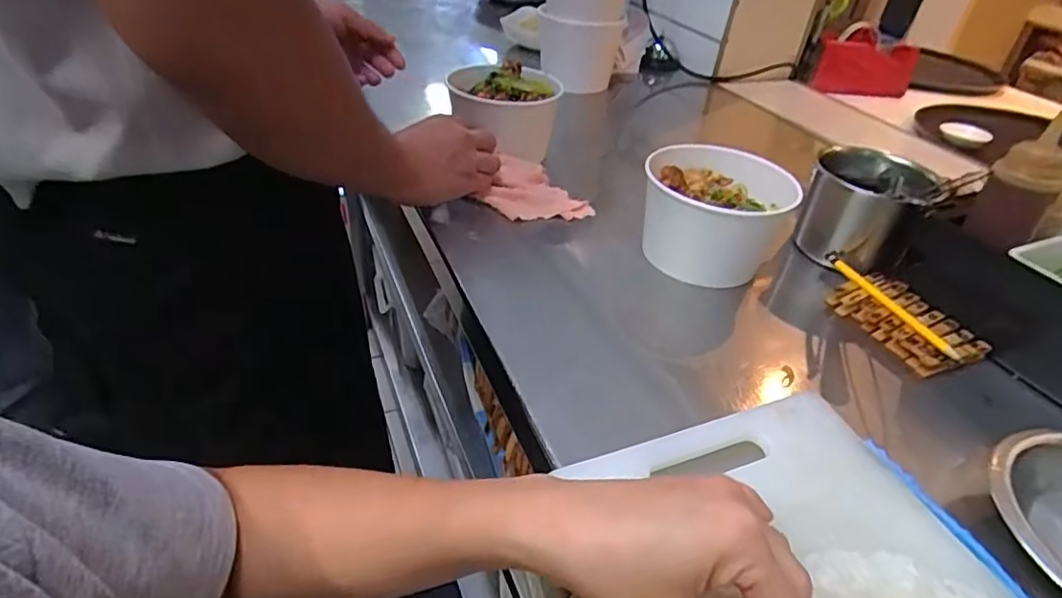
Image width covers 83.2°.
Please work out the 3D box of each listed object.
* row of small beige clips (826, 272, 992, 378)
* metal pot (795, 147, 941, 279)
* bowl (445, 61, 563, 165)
[{"bbox_3d":[0.321,0.020,0.514,0.072,0.017,0.110,-8,37,-21],"label":"row of small beige clips"},{"bbox_3d":[0.312,-0.086,0.569,0.095,0.092,0.096,25,40,23],"label":"metal pot"},{"bbox_3d":[-0.041,-0.225,0.716,0.117,0.091,0.107,-6,39,-17],"label":"bowl"}]

